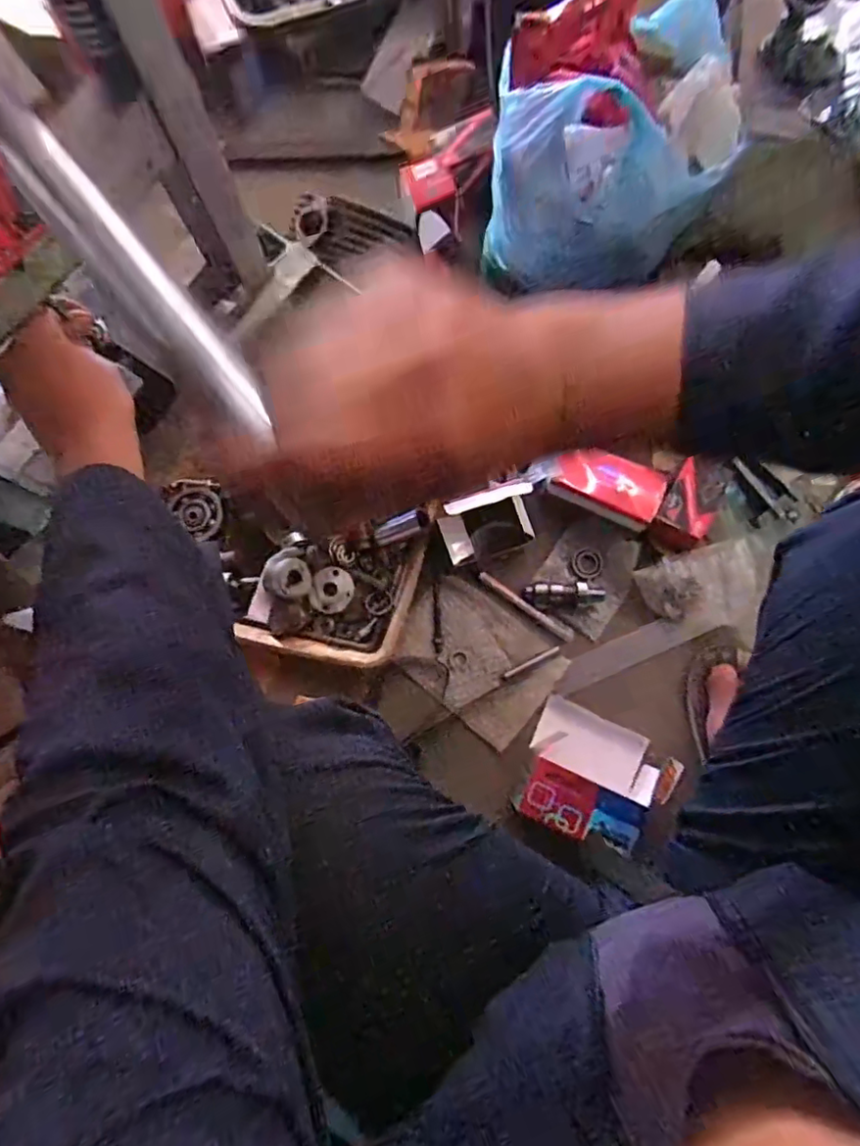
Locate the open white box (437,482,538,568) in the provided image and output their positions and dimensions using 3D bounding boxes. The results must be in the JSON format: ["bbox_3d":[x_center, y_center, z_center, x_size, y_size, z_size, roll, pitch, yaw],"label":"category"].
[{"bbox_3d":[0.063,-0.053,0.660,0.098,0.118,0.055,-19,80,-4],"label":"open white box"}]

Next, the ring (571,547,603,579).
[{"bbox_3d":[0.193,-0.012,0.715,0.036,0.007,0.038,0,80,0],"label":"ring"}]

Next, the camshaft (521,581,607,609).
[{"bbox_3d":[0.156,0.026,0.692,0.093,0.023,0.027,-1,79,17],"label":"camshaft"}]

